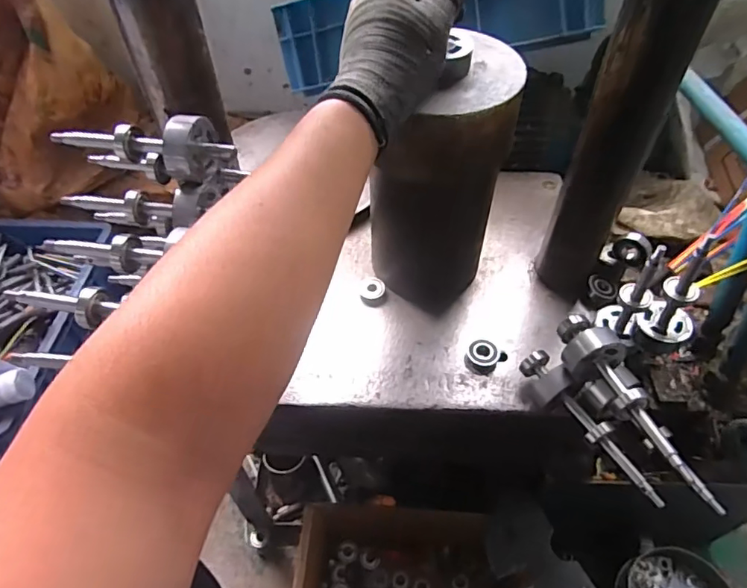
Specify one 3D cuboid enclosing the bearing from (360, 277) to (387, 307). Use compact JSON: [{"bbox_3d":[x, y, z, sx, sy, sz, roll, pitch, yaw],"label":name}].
[{"bbox_3d":[0.000,-0.003,0.619,0.030,0.016,0.035,-3,51,-2],"label":"bearing"}]

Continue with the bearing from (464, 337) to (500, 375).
[{"bbox_3d":[0.115,0.066,0.559,0.033,0.014,0.035,-1,51,1],"label":"bearing"}]

